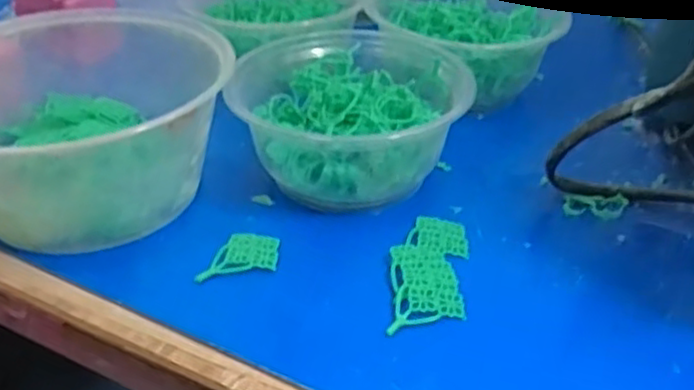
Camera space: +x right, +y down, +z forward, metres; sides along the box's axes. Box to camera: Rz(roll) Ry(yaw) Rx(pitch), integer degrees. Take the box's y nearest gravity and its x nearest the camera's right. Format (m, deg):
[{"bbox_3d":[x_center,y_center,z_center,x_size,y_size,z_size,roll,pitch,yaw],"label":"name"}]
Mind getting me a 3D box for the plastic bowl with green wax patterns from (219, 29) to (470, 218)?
[{"bbox_3d":[-0.004,-0.051,0.412,0.118,0.051,0.121,0,35,0],"label":"plastic bowl with green wax patterns"}]

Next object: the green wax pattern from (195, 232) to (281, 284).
[{"bbox_3d":[-0.054,0.030,0.353,0.040,0.005,0.029,-5,36,-8],"label":"green wax pattern"}]

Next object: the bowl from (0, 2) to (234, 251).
[{"bbox_3d":[-0.149,-0.040,0.388,0.150,0.082,0.141,0,35,0],"label":"bowl"}]

